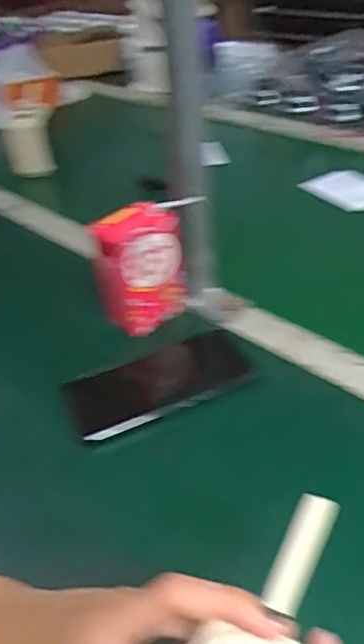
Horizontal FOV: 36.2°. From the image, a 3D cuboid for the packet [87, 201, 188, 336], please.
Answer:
[{"bbox_3d":[-0.039,-0.048,0.518,0.079,0.111,0.048,-18,44,-13],"label":"packet"}]

